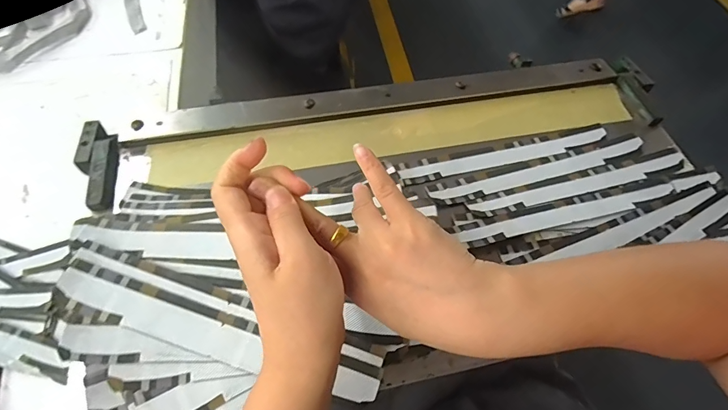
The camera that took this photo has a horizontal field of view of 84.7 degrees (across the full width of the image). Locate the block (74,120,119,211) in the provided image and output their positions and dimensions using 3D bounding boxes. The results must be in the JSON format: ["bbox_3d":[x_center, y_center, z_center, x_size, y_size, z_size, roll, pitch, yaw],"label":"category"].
[{"bbox_3d":[-0.272,-0.041,0.408,0.035,0.019,0.109,-5,61,-7],"label":"block"}]

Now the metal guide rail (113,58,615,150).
[{"bbox_3d":[0.025,-0.130,0.468,0.566,0.019,0.051,-9,62,-9],"label":"metal guide rail"}]

